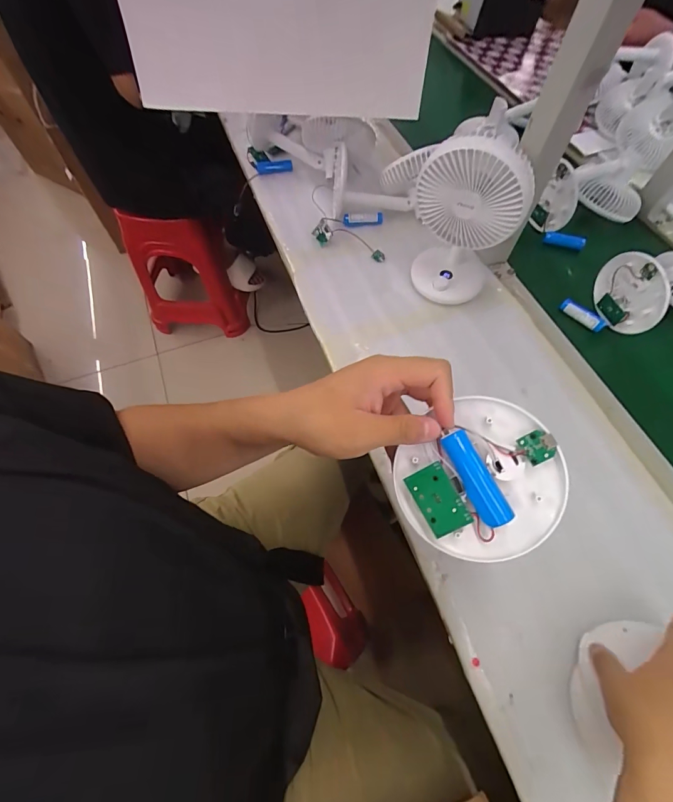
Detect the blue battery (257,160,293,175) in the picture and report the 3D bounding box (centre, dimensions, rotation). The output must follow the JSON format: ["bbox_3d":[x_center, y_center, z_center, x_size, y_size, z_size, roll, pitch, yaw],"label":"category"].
[{"bbox_3d":[-0.126,-0.479,0.763,0.071,0.022,0.015,-4,63,0],"label":"blue battery"}]

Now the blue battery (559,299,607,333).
[{"bbox_3d":[0.378,-0.132,0.574,0.068,0.022,0.017,39,71,19],"label":"blue battery"}]

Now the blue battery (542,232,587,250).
[{"bbox_3d":[0.398,-0.279,0.653,0.067,0.018,0.018,23,66,13],"label":"blue battery"}]

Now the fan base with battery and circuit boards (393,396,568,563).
[{"bbox_3d":[0.097,0.057,0.256,0.107,0.017,0.097,-43,75,10],"label":"fan base with battery and circuit boards"}]

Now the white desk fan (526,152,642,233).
[{"bbox_3d":[0.422,-0.350,0.626,0.185,0.096,0.076,-17,64,-7],"label":"white desk fan"}]

